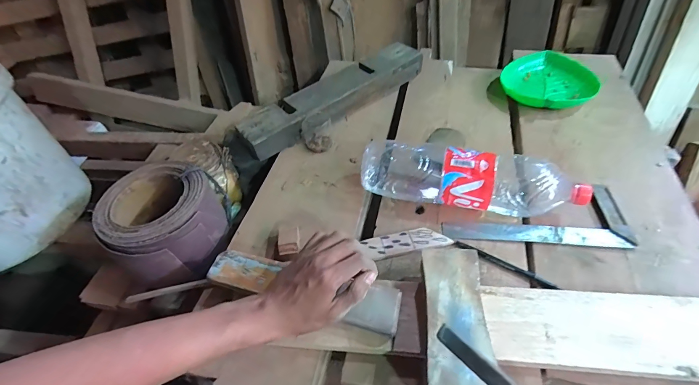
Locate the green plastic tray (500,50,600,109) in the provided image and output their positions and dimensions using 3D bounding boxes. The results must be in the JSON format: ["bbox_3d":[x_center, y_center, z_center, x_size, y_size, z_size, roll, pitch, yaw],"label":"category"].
[{"bbox_3d":[0.420,-0.233,0.692,0.176,0.038,0.179,-20,49,-11],"label":"green plastic tray"}]

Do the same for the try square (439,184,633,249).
[{"bbox_3d":[0.271,0.031,0.487,0.255,0.009,0.106,1,48,8],"label":"try square"}]

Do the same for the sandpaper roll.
[{"bbox_3d":[-0.292,0.049,0.523,0.159,0.116,0.166,-3,48,4],"label":"sandpaper roll"}]

